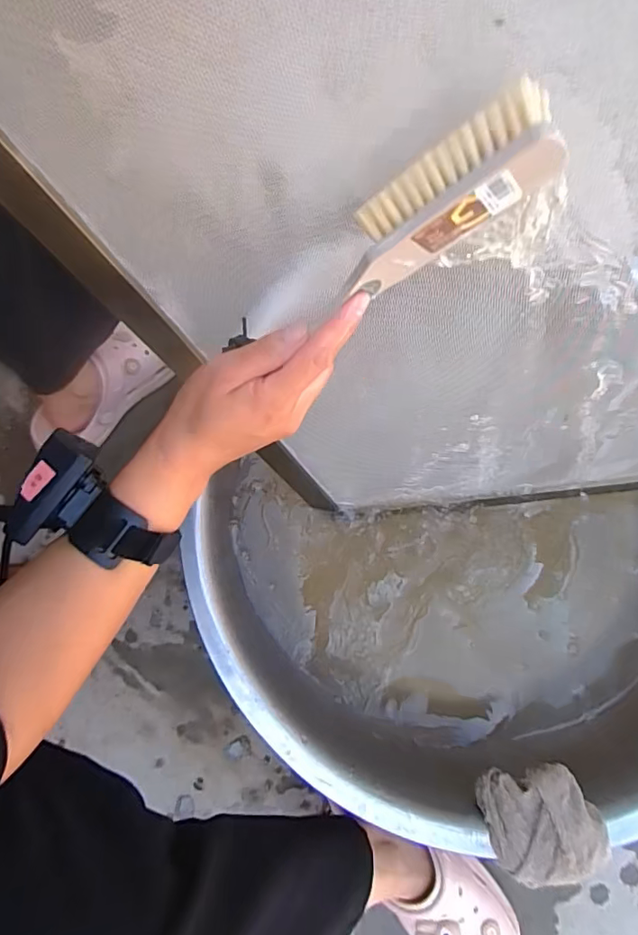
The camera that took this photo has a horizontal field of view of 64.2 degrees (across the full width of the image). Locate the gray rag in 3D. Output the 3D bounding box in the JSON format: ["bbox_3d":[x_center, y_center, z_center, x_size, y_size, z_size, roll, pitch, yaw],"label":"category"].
[{"bbox_3d":[0.203,0.326,0.464,0.096,0.043,0.091,-25,81,-5],"label":"gray rag"}]

